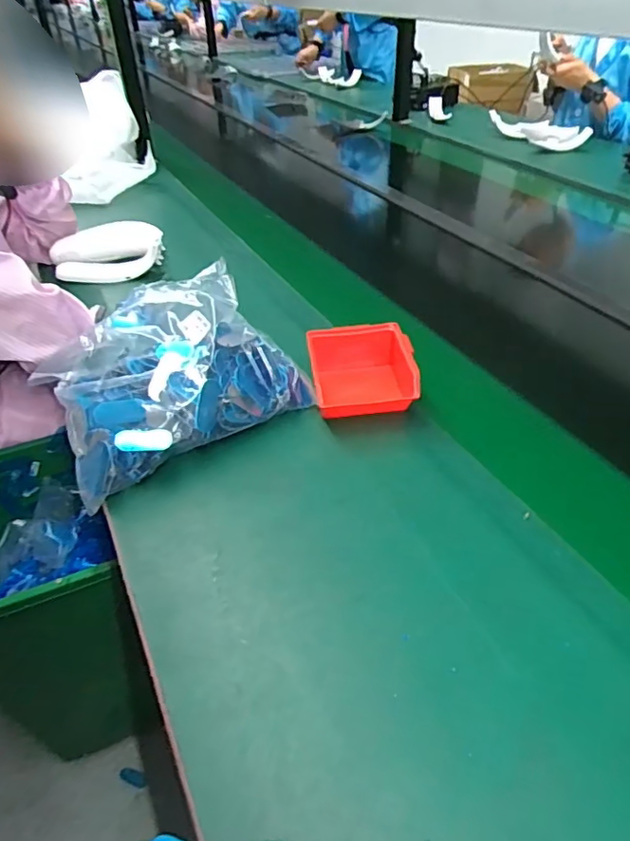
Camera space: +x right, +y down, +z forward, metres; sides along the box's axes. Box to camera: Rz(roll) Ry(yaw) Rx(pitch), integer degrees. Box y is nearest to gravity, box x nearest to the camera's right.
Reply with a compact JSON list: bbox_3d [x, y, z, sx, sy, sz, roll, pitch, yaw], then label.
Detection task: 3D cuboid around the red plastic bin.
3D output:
[{"bbox_3d":[0.059,-0.059,0.688,0.126,0.070,0.118,-6,40,-4],"label":"red plastic bin"}]

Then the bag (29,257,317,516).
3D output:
[{"bbox_3d":[-0.183,-0.069,0.666,0.278,0.113,0.233,-24,45,-23],"label":"bag"}]

